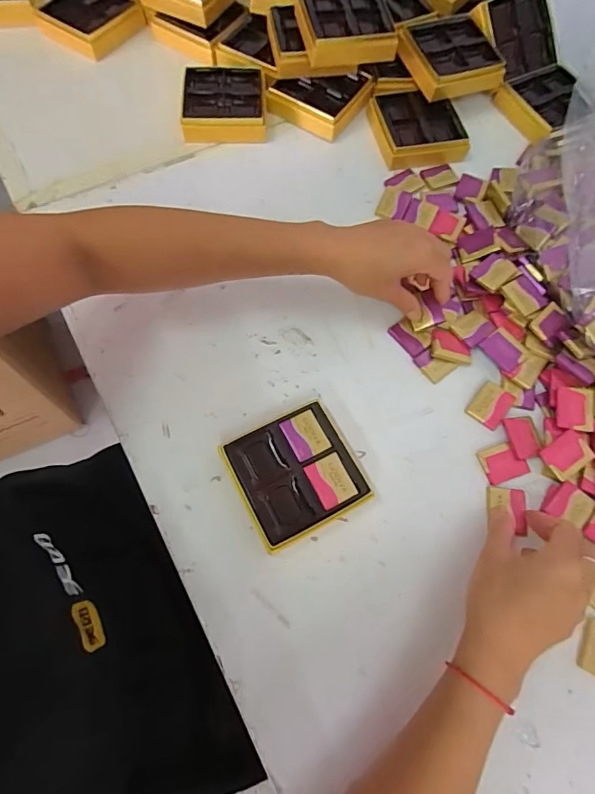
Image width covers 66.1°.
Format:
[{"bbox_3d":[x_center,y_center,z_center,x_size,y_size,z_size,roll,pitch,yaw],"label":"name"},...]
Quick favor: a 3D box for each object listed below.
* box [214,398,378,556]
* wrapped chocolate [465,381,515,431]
[{"bbox_3d":[-0.002,0.067,0.392,0.098,0.029,0.096,-25,71,-12],"label":"box"},{"bbox_3d":[0.181,0.007,0.429,0.032,0.004,0.040,37,71,12],"label":"wrapped chocolate"}]

